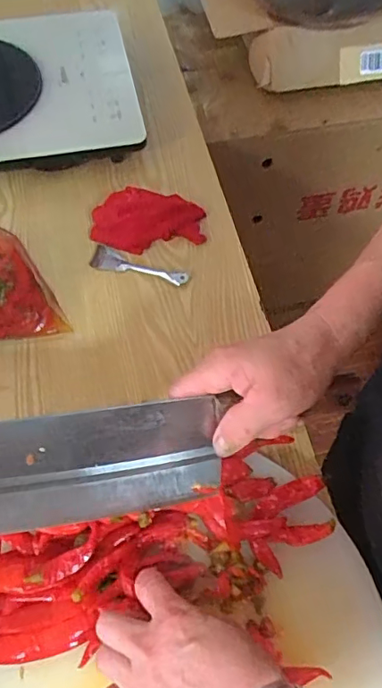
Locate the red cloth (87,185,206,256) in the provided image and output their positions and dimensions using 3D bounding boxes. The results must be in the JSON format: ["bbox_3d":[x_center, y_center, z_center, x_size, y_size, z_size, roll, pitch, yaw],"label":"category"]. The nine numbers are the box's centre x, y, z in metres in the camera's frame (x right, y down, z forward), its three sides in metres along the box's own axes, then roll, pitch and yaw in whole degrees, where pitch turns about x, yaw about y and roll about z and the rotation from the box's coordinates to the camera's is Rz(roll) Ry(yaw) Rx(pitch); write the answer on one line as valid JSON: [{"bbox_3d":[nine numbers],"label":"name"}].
[{"bbox_3d":[-0.053,-0.154,0.644,0.142,0.059,0.062,-8,62,-6],"label":"red cloth"}]

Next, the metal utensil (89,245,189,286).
[{"bbox_3d":[-0.062,-0.091,0.614,0.119,0.013,0.024,17,63,8],"label":"metal utensil"}]

